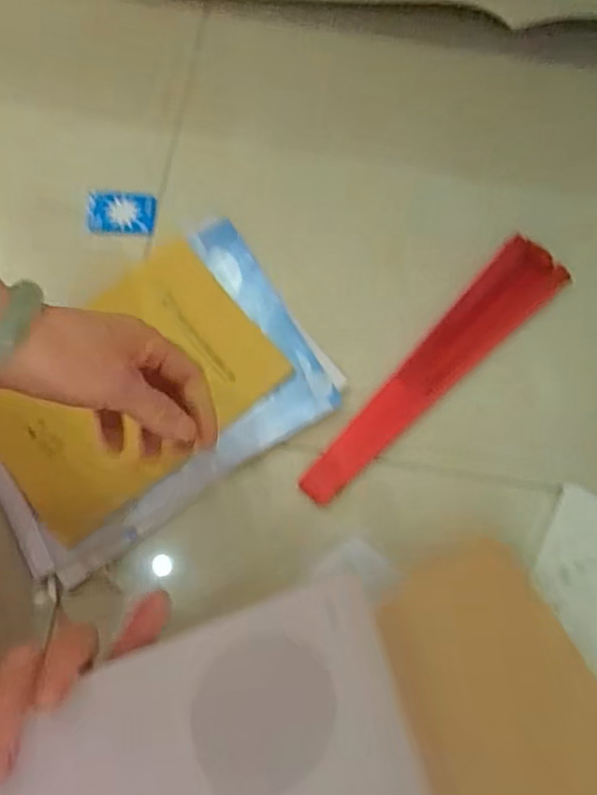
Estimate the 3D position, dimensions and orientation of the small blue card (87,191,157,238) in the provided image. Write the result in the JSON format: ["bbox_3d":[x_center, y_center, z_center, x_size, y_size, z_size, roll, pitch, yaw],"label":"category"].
[{"bbox_3d":[-0.153,-0.159,0.526,0.057,0.004,0.039,3,75,0],"label":"small blue card"}]

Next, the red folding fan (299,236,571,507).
[{"bbox_3d":[0.109,-0.019,0.484,0.049,0.020,0.274,42,78,9],"label":"red folding fan"}]

